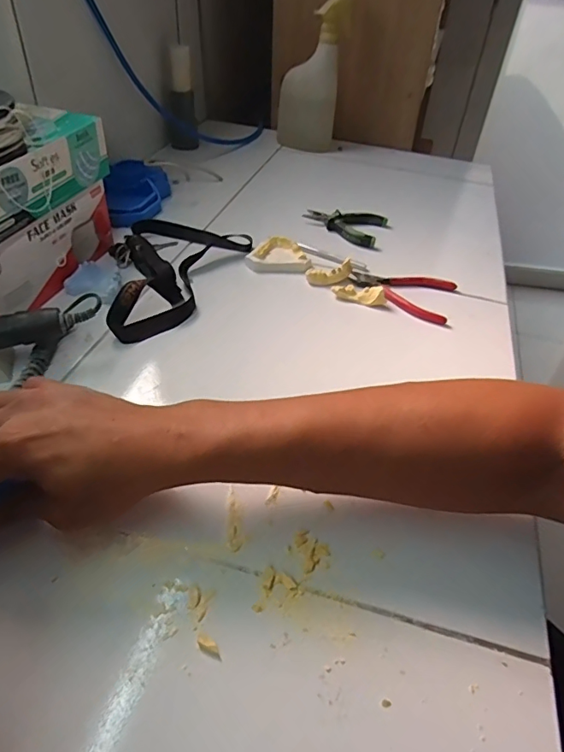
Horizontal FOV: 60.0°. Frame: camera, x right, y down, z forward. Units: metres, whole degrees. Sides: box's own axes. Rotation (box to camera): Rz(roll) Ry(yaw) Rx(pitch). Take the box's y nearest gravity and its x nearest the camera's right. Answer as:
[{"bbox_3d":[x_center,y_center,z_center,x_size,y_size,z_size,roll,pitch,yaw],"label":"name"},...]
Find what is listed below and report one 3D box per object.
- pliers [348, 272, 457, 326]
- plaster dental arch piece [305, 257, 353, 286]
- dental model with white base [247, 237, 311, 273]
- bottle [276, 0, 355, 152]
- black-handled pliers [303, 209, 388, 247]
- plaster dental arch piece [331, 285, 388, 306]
[{"bbox_3d":[0.139,-0.104,0.574,0.120,0.013,0.086,19,45,13],"label":"pliers"},{"bbox_3d":[0.057,-0.121,0.579,0.055,0.020,0.017,-14,45,0],"label":"plaster dental arch piece"},{"bbox_3d":[-0.002,-0.148,0.603,0.076,0.022,0.049,9,42,4],"label":"dental model with white base"},{"bbox_3d":[0.055,-0.532,0.874,0.114,0.231,0.066,5,42,0],"label":"bottle"},{"bbox_3d":[0.087,-0.220,0.692,0.108,0.020,0.086,18,43,13],"label":"black-handled pliers"},{"bbox_3d":[0.088,-0.094,0.554,0.061,0.017,0.016,16,44,10],"label":"plaster dental arch piece"}]

